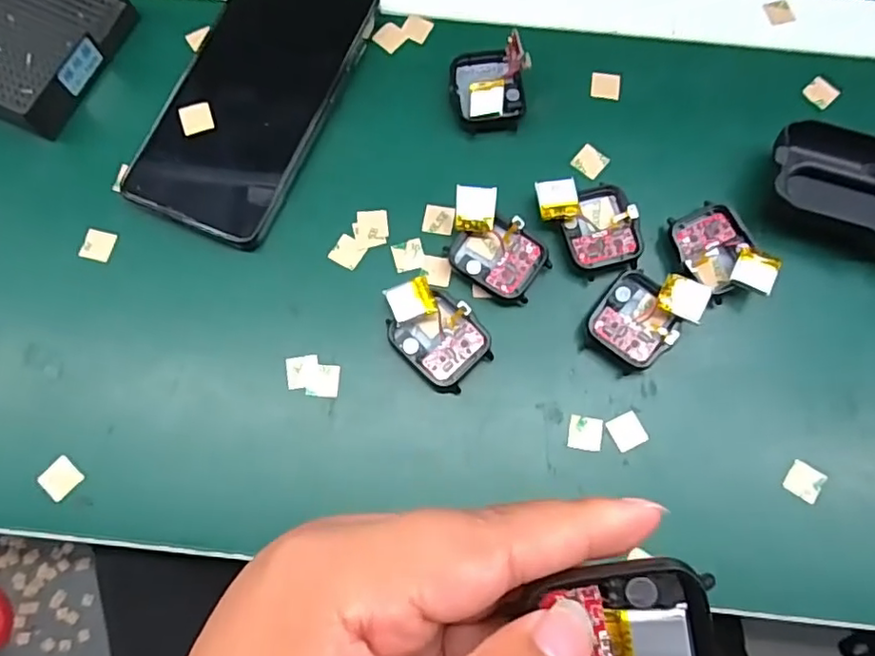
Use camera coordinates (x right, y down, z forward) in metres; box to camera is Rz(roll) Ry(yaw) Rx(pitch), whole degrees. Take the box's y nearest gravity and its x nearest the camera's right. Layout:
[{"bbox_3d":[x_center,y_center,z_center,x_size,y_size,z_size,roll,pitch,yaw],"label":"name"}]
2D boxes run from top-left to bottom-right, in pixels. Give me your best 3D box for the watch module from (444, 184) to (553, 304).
[{"bbox_3d":[0.027,-0.041,0.305,0.038,0.019,0.057,-44,80,-10],"label":"watch module"}]

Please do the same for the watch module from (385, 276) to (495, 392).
[{"bbox_3d":[-0.002,0.002,0.296,0.038,0.017,0.054,-41,79,-10],"label":"watch module"}]

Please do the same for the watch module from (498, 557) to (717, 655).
[{"bbox_3d":[0.043,0.075,0.142,0.043,0.010,0.039,-4,76,-1],"label":"watch module"}]

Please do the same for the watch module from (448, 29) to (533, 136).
[{"bbox_3d":[0.028,-0.132,0.332,0.042,0.018,0.051,-4,76,-1],"label":"watch module"}]

